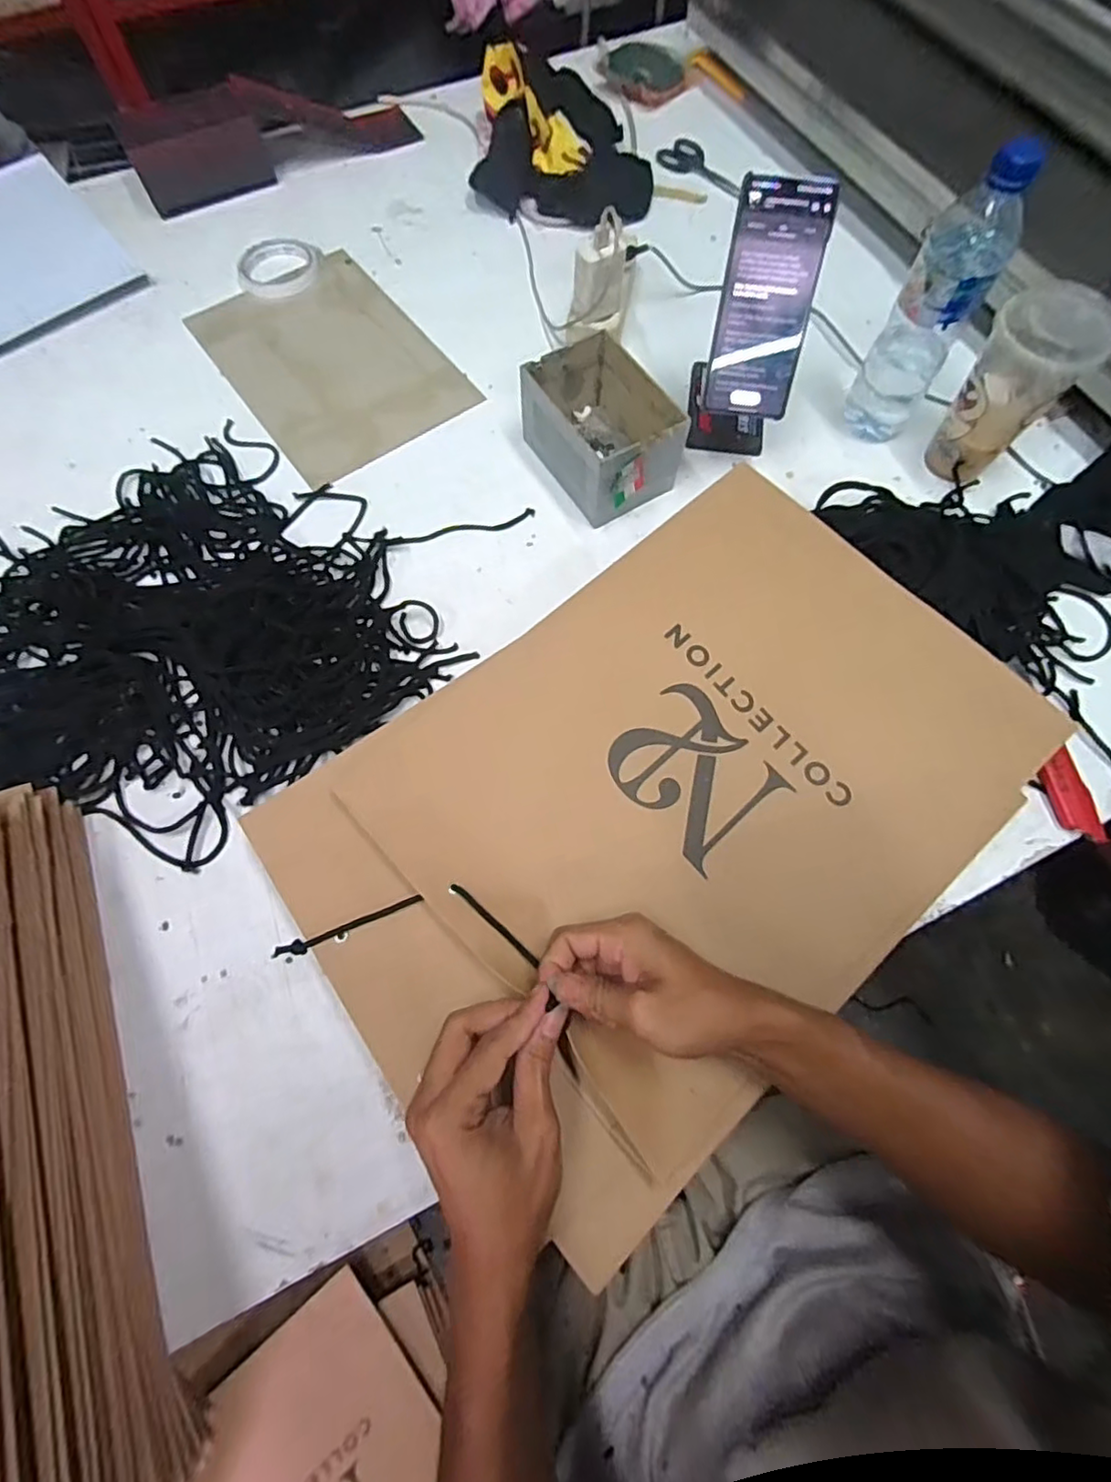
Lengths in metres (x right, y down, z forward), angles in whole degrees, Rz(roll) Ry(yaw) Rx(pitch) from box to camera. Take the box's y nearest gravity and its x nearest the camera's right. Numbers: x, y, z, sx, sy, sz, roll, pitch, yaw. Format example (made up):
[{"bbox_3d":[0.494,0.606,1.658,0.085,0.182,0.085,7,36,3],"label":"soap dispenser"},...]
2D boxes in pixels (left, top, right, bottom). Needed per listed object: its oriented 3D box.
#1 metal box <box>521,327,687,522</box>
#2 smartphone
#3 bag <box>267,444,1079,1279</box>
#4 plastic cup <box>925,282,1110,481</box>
[{"bbox_3d":[0.043,-0.296,0.580,0.102,0.077,0.155,-29,72,-10],"label":"metal box"},{"bbox_3d":[0.178,-0.369,0.512,0.074,0.166,0.015,5,31,2],"label":"smartphone"},{"bbox_3d":[0.084,0.046,0.438,0.504,0.043,0.346,-36,74,-12],"label":"bag"},{"bbox_3d":[0.414,-0.320,0.549,0.094,0.145,0.081,-43,75,-14],"label":"plastic cup"}]

